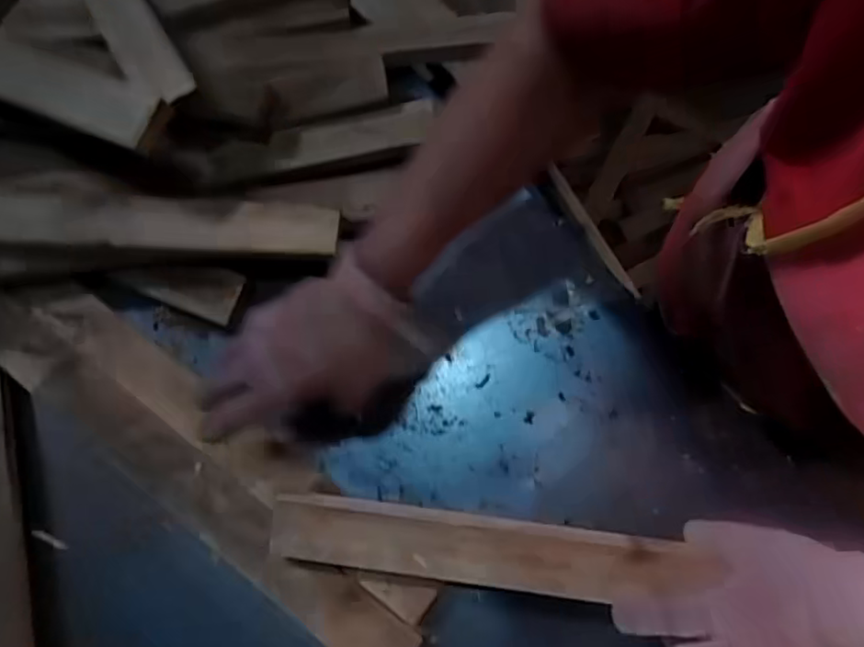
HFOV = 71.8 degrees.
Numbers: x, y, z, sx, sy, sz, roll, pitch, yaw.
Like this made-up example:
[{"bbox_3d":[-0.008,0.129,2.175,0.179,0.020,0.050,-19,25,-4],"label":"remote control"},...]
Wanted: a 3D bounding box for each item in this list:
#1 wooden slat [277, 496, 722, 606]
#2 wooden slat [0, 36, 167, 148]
[{"bbox_3d":[0.037,0.173,0.452,0.318,0.032,0.052,4,76,6],"label":"wooden slat"},{"bbox_3d":[-0.457,-0.260,0.547,0.496,0.017,0.055,22,76,12],"label":"wooden slat"}]

